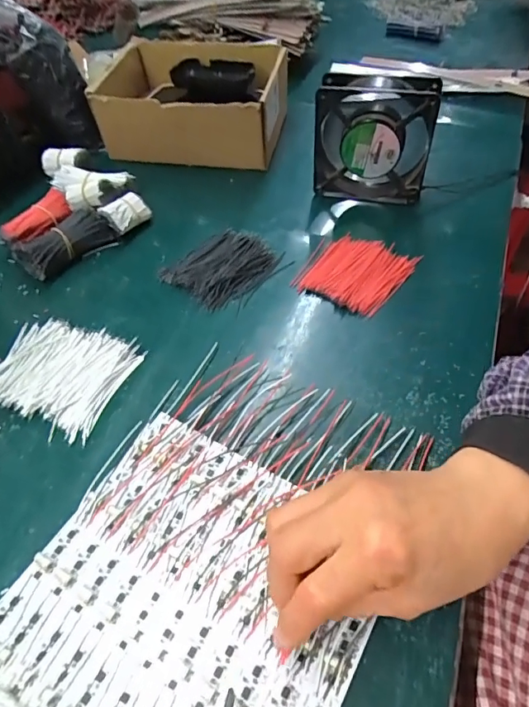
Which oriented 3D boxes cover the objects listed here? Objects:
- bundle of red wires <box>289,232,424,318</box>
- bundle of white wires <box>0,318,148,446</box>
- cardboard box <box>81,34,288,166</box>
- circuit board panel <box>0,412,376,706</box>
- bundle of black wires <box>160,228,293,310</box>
[{"bbox_3d":[0.086,-0.081,0.454,0.097,0.012,0.090,25,55,22],"label":"bundle of red wires"},{"bbox_3d":[-0.178,0.013,0.397,0.123,0.007,0.097,14,52,14],"label":"bundle of white wires"},{"bbox_3d":[-0.090,-0.336,0.622,0.223,0.080,0.205,6,51,8],"label":"cardboard box"},{"bbox_3d":[-0.055,0.158,0.266,0.193,0.008,0.224,24,55,21],"label":"circuit board panel"},{"bbox_3d":[-0.041,-0.088,0.466,0.092,0.012,0.097,33,59,26],"label":"bundle of black wires"}]

